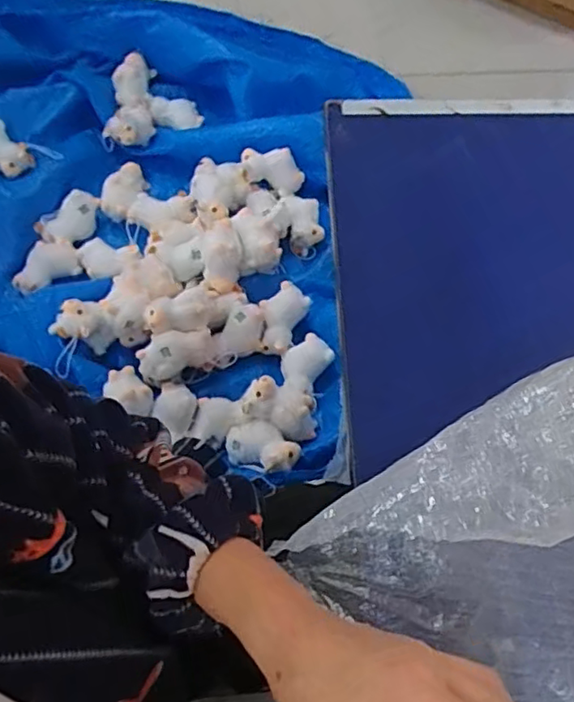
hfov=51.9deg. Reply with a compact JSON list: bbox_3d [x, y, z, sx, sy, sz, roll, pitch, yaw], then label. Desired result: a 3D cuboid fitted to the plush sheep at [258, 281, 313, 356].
[{"bbox_3d":[-0.013,-0.057,1.009,0.074,0.052,0.124,23,66,10],"label":"plush sheep"}]

